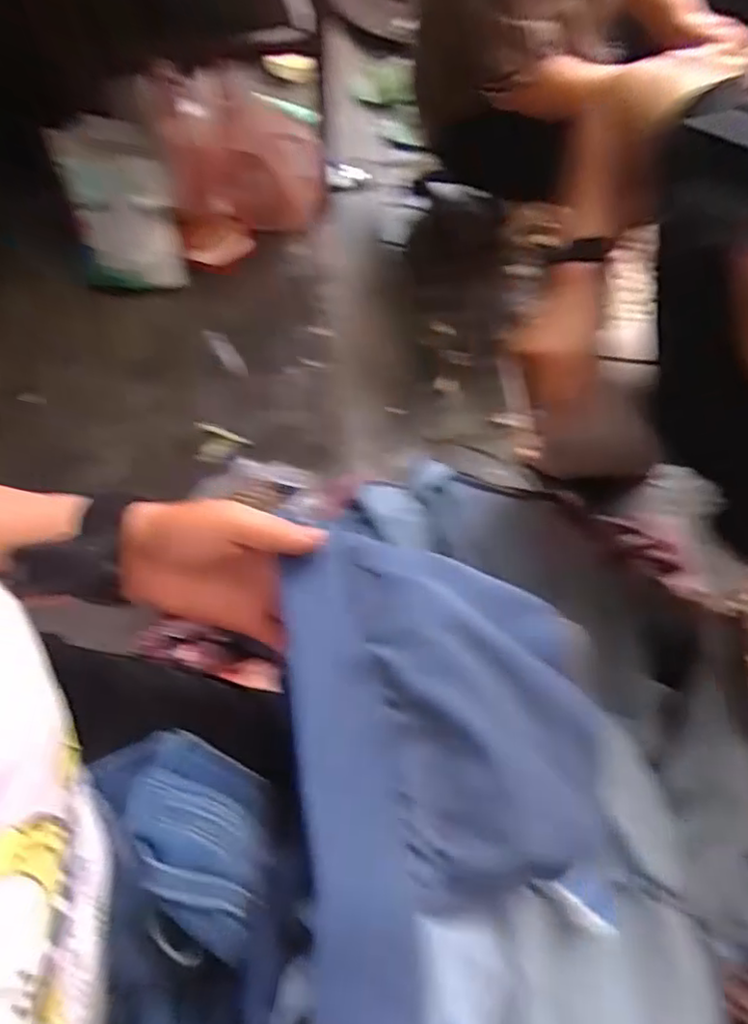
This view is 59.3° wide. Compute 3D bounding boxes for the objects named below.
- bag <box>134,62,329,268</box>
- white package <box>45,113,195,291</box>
[{"bbox_3d":[-0.215,-0.566,1.058,0.257,0.268,0.138,-16,70,-6],"label":"bag"},{"bbox_3d":[-0.398,-0.475,1.037,0.158,0.244,0.030,-10,35,-6],"label":"white package"}]

